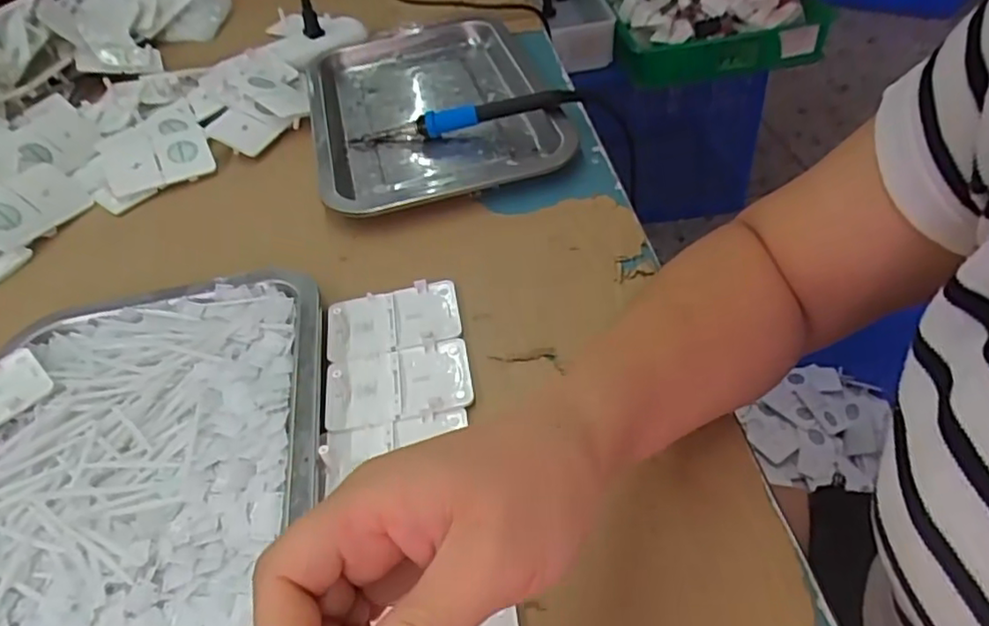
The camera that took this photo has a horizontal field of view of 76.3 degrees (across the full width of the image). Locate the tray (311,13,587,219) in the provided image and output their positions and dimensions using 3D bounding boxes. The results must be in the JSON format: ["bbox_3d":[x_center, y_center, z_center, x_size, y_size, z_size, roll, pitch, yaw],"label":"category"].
[{"bbox_3d":[-0.061,-0.196,0.591,0.211,0.028,0.323,-12,47,-6],"label":"tray"}]

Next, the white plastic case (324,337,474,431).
[{"bbox_3d":[-0.057,0.040,0.375,0.086,0.006,0.053,-8,46,-2],"label":"white plastic case"}]

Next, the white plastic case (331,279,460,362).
[{"bbox_3d":[-0.065,0.003,0.406,0.084,0.006,0.053,-10,46,-4],"label":"white plastic case"}]

